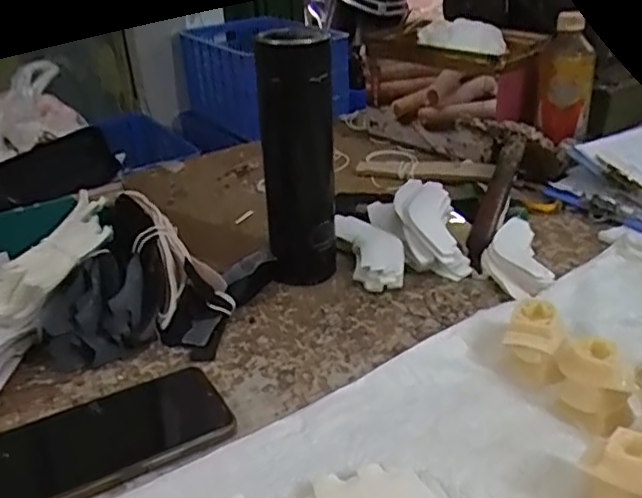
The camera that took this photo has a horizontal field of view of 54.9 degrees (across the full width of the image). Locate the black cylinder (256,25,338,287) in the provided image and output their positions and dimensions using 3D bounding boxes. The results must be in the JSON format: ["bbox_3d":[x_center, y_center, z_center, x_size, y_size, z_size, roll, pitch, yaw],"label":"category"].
[{"bbox_3d":[-0.021,-0.082,0.571,0.065,0.222,0.075,-4,28,-1],"label":"black cylinder"}]

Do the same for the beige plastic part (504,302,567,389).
[{"bbox_3d":[0.158,0.068,0.458,0.039,0.045,0.040,6,30,17],"label":"beige plastic part"}]

